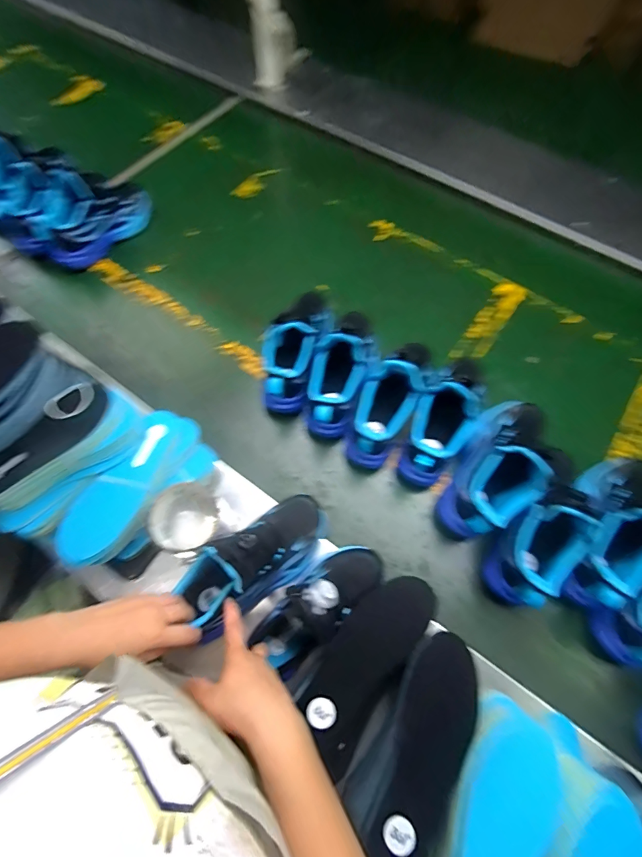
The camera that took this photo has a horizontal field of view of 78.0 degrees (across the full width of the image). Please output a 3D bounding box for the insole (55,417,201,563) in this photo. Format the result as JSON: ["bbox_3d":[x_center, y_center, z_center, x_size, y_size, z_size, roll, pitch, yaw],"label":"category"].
[{"bbox_3d":[-0.241,0.068,0.503,0.066,0.029,0.210,27,69,12],"label":"insole"}]

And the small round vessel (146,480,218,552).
[{"bbox_3d":[-0.163,0.112,0.480,0.077,0.060,0.068,-39,72,-15],"label":"small round vessel"}]

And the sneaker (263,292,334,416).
[{"bbox_3d":[-0.031,-0.140,0.628,0.078,0.126,0.228,15,67,7],"label":"sneaker"}]

